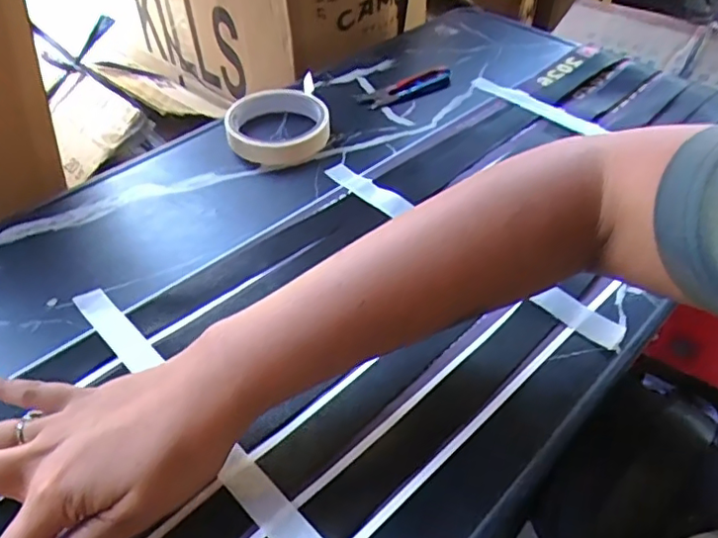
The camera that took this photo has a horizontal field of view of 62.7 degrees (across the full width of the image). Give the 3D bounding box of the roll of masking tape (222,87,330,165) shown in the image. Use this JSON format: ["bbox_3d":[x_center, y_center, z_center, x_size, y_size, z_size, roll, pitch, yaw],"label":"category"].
[{"bbox_3d":[-0.070,-0.128,0.518,0.087,0.021,0.091,2,49,-2],"label":"roll of masking tape"}]

